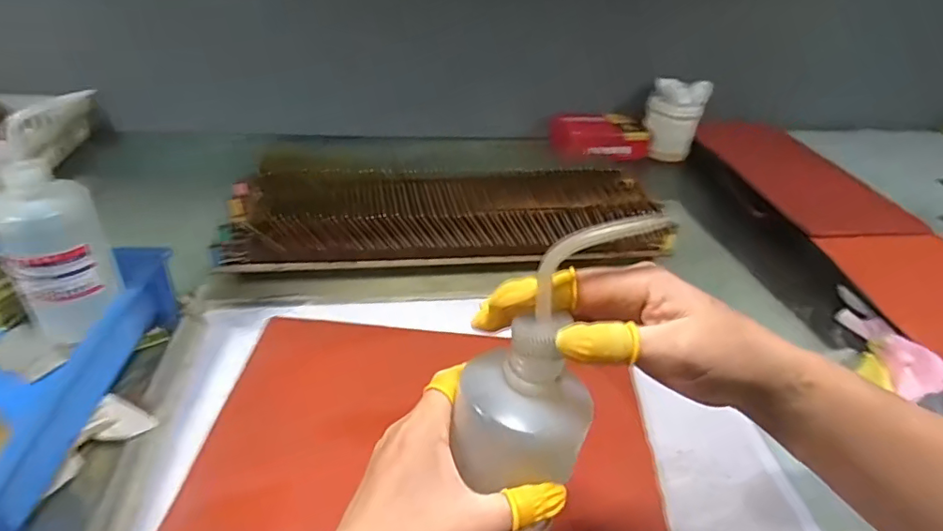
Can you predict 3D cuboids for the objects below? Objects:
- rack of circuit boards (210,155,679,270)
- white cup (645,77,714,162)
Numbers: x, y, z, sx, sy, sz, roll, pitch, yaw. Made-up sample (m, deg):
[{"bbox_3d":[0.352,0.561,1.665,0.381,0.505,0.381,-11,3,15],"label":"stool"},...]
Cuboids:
[{"bbox_3d":[-0.028,-0.072,0.676,0.537,0.125,0.158,0,37,-8],"label":"rack of circuit boards"},{"bbox_3d":[0.367,-0.262,0.979,0.096,0.125,0.096,15,38,12],"label":"white cup"}]

